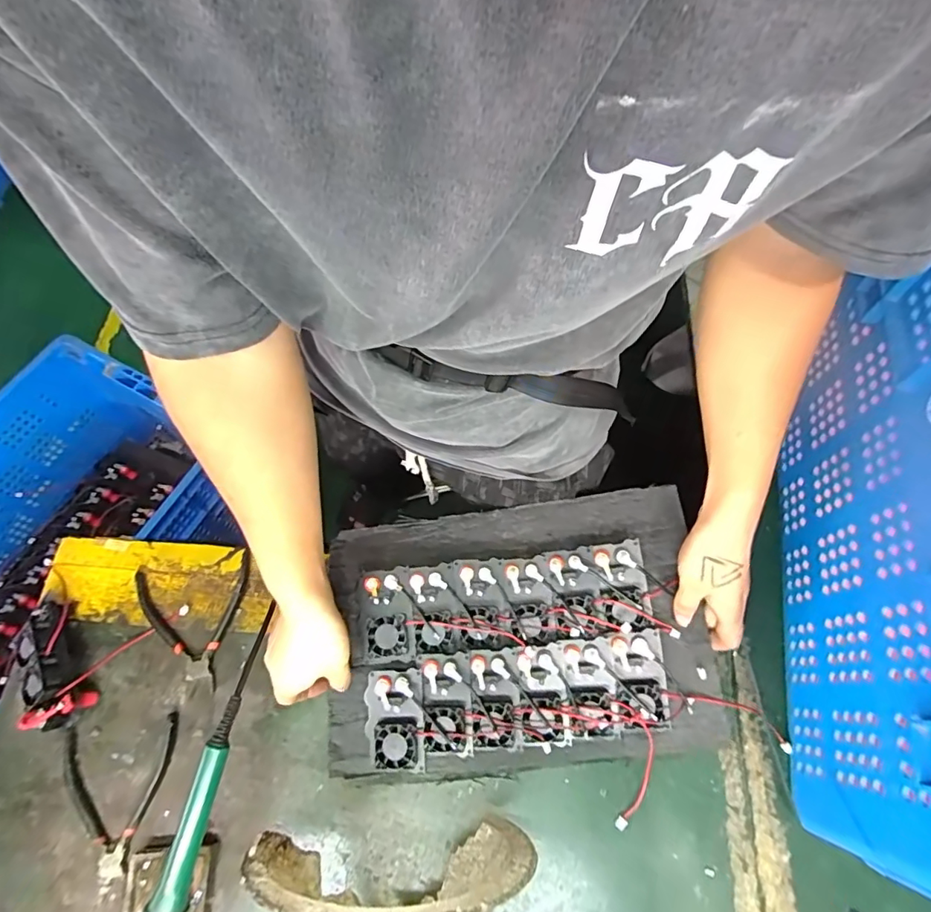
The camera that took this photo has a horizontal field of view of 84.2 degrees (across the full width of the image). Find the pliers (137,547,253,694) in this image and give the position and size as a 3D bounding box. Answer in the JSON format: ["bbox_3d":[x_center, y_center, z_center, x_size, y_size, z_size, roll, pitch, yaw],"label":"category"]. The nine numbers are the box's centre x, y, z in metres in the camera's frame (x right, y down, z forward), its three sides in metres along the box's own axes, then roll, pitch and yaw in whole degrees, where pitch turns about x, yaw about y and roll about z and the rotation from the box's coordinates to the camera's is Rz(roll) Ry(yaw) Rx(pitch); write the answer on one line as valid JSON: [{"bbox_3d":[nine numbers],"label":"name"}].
[{"bbox_3d":[-0.293,0.179,0.557,0.123,0.013,0.132,-14,67,-3],"label":"pliers"}]

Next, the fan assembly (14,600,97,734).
[{"bbox_3d":[-0.428,0.215,0.532,0.061,0.041,0.130,-32,69,-10],"label":"fan assembly"}]

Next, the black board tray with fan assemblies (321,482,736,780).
[{"bbox_3d":[0.048,0.171,0.524,0.377,0.046,0.246,-6,66,1],"label":"black board tray with fan assemblies"}]

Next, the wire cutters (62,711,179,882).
[{"bbox_3d":[-0.338,0.327,0.495,0.109,0.016,0.127,-11,66,-2],"label":"wire cutters"}]

